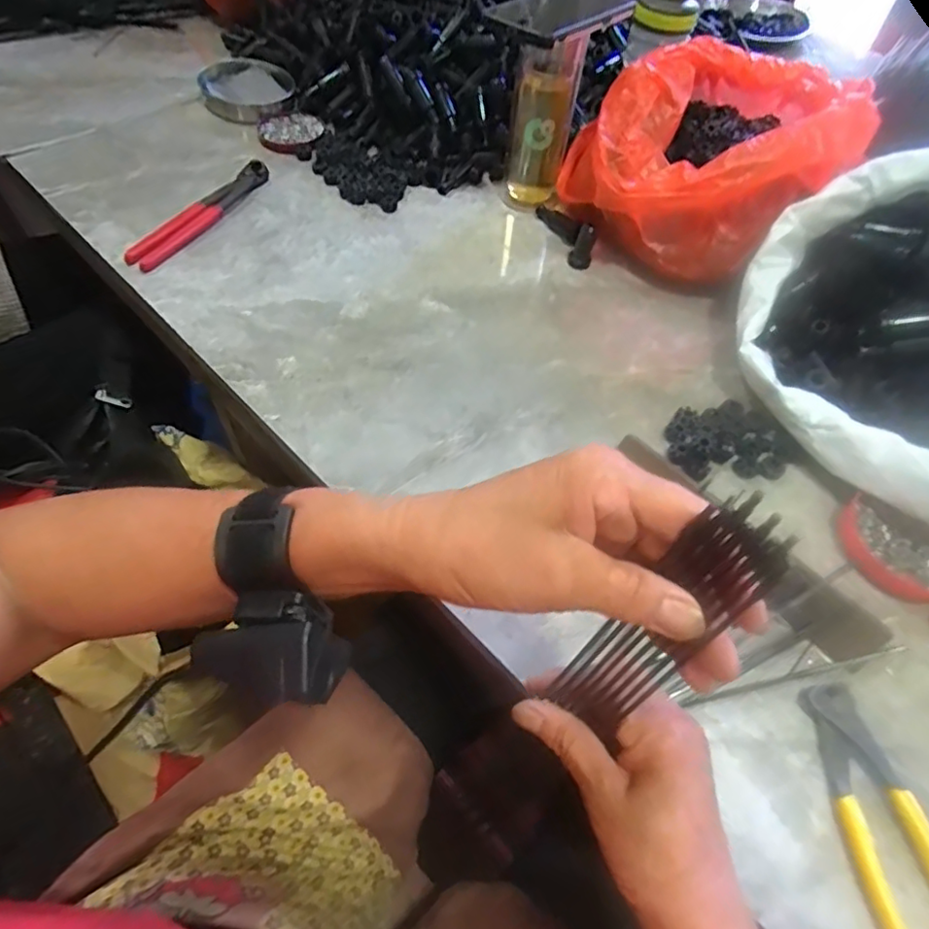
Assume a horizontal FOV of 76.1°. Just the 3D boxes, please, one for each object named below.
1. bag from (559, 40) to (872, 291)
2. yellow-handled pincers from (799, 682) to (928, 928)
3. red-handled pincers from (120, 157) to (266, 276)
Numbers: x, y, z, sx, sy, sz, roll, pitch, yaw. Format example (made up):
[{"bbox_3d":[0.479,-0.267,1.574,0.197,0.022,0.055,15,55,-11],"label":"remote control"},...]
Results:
[{"bbox_3d":[0.248,-0.335,0.637,0.262,0.158,0.281,16,56,7],"label":"bag"},{"bbox_3d":[0.238,0.211,0.334,0.053,0.017,0.164,-6,55,-8],"label":"yellow-handled pincers"},{"bbox_3d":[-0.278,-0.270,0.632,0.040,0.019,0.192,21,55,11],"label":"red-handled pincers"}]

